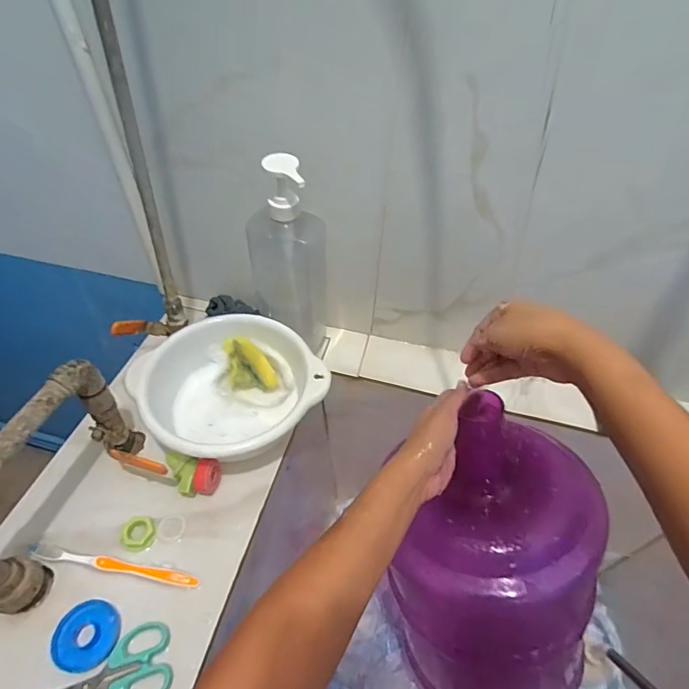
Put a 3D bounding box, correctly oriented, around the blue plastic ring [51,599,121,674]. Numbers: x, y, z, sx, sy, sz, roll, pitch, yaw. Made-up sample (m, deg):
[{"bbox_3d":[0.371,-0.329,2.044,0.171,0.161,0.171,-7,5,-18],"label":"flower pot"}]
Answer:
[{"bbox_3d":[-0.241,0.273,0.421,0.056,0.011,0.055,1,48,-1],"label":"blue plastic ring"}]

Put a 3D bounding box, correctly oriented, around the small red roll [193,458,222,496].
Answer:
[{"bbox_3d":[-0.157,0.152,0.513,0.022,0.037,0.036,6,48,3],"label":"small red roll"}]

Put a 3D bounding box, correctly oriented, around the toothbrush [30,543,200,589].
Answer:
[{"bbox_3d":[-0.239,0.225,0.458,0.182,0.011,0.014,8,48,5],"label":"toothbrush"}]

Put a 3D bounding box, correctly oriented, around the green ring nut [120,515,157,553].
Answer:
[{"bbox_3d":[-0.220,0.202,0.478,0.034,0.011,0.035,1,48,-1],"label":"green ring nut"}]

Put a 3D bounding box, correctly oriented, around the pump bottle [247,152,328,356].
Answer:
[{"bbox_3d":[-0.071,-0.105,0.578,0.086,0.278,0.062,16,49,12],"label":"pump bottle"}]

